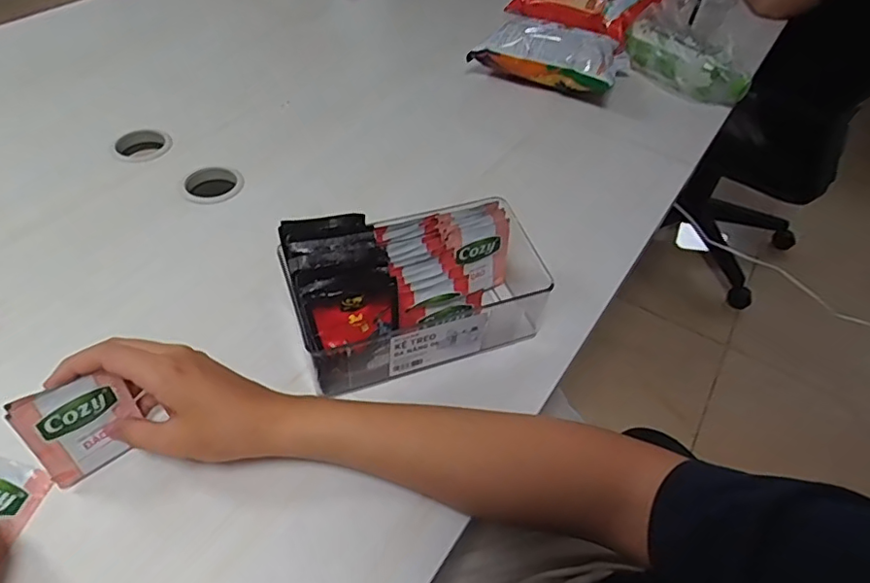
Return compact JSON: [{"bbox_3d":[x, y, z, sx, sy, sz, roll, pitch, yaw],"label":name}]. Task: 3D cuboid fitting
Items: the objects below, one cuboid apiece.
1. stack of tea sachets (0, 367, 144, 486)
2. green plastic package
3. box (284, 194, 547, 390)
[{"bbox_3d":[-0.242,0.092,0.384,0.064,0.077,0.008,-31,42,-32],"label":"stack of tea sachets"},{"bbox_3d":[0.350,-0.326,0.776,0.181,0.074,0.040,38,56,24],"label":"green plastic package"},{"bbox_3d":[-0.006,-0.005,0.488,0.230,0.110,0.113,-14,50,-18],"label":"box"}]

